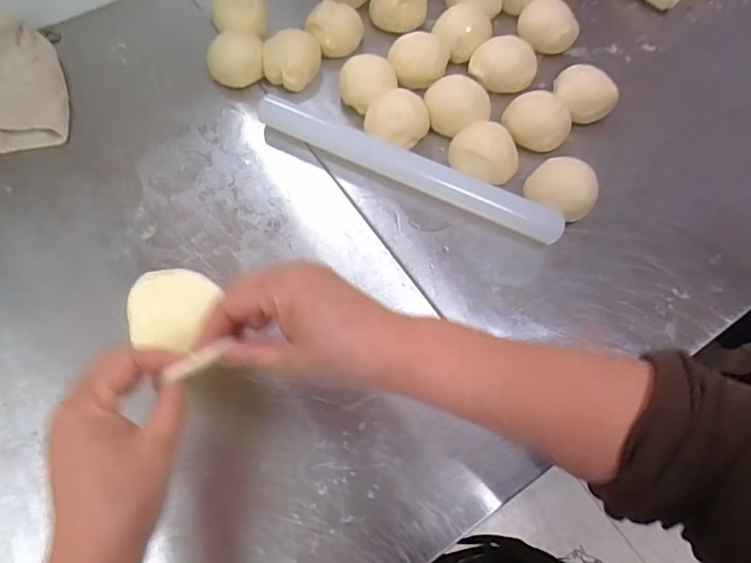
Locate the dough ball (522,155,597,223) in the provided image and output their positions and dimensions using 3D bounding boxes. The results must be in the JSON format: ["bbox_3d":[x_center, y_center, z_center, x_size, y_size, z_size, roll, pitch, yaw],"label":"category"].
[{"bbox_3d":[0.177,-0.086,0.494,0.063,0.038,0.055,32,68,14],"label":"dough ball"}]

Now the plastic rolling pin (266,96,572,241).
[{"bbox_3d":[0.029,-0.115,0.515,0.318,0.027,0.028,25,67,11],"label":"plastic rolling pin"}]

